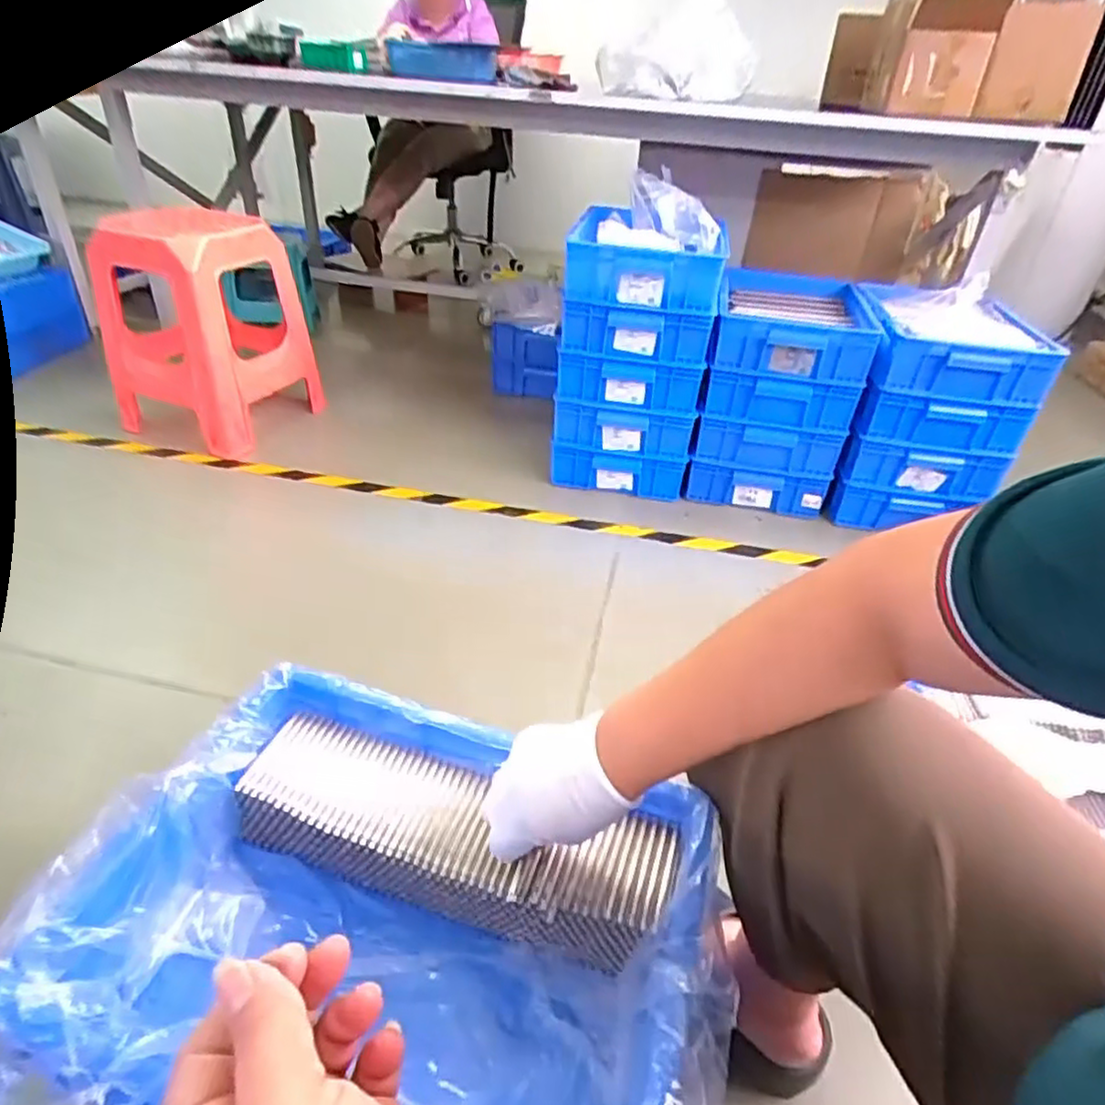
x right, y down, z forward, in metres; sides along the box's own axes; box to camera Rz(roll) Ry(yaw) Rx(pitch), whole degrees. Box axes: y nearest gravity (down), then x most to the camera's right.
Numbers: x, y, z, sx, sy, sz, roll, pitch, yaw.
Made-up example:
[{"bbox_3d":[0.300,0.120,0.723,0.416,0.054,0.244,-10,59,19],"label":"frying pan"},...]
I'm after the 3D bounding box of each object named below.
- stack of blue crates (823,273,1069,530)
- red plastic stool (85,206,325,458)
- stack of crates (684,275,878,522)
[{"bbox_3d":[0.803,-0.324,1.490,0.327,0.397,0.398,11,36,8],"label":"stack of blue crates"},{"bbox_3d":[-0.742,-0.490,1.475,0.339,0.452,0.298,17,37,16],"label":"red plastic stool"},{"bbox_3d":[0.488,-0.353,1.536,0.300,0.419,0.384,11,36,8],"label":"stack of crates"}]

